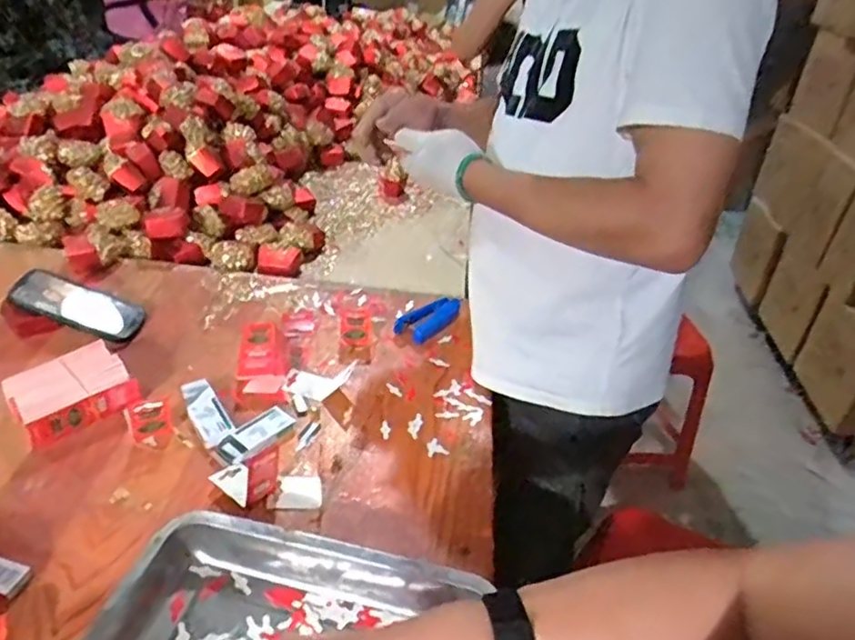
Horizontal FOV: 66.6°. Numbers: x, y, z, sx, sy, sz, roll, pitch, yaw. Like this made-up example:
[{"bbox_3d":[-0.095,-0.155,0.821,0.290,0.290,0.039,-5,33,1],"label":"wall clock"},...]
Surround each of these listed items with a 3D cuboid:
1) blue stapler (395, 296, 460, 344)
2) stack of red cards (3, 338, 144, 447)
[{"bbox_3d":[0.003,-0.003,1.008,0.051,0.033,0.117,31,41,32],"label":"blue stapler"},{"bbox_3d":[-0.430,0.087,0.788,0.127,0.044,0.098,-23,44,-36],"label":"stack of red cards"}]

